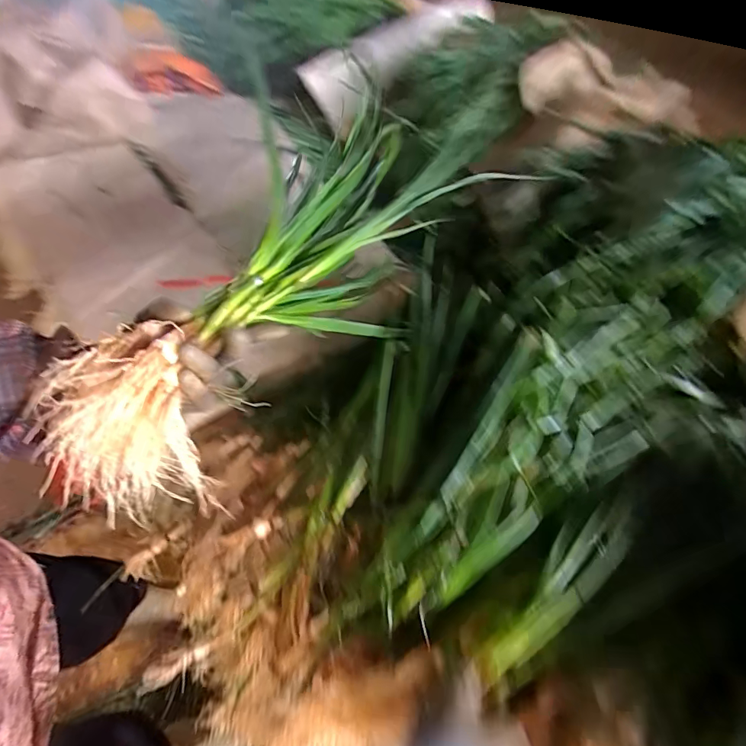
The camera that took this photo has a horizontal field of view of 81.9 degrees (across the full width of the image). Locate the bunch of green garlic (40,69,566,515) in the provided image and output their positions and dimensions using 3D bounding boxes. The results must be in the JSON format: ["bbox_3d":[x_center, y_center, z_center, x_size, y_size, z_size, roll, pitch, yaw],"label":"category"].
[{"bbox_3d":[-0.078,-0.059,0.434,0.126,0.210,0.471,26,60,19],"label":"bunch of green garlic"}]

